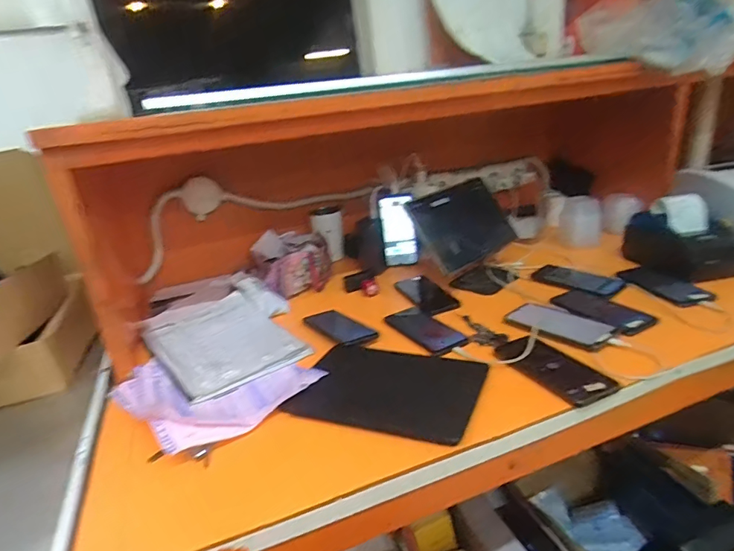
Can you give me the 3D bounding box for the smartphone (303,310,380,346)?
[{"bbox_3d":[-0.047,0.094,0.846,0.068,0.009,0.151,-23,26,-35],"label":"smartphone"}]

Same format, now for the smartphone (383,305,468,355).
[{"bbox_3d":[0.102,0.091,0.819,0.076,0.009,0.168,-17,24,-24],"label":"smartphone"}]

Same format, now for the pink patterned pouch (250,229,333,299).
[{"bbox_3d":[-0.168,-0.039,1.071,0.168,0.100,0.189,-11,22,-10],"label":"pink patterned pouch"}]

